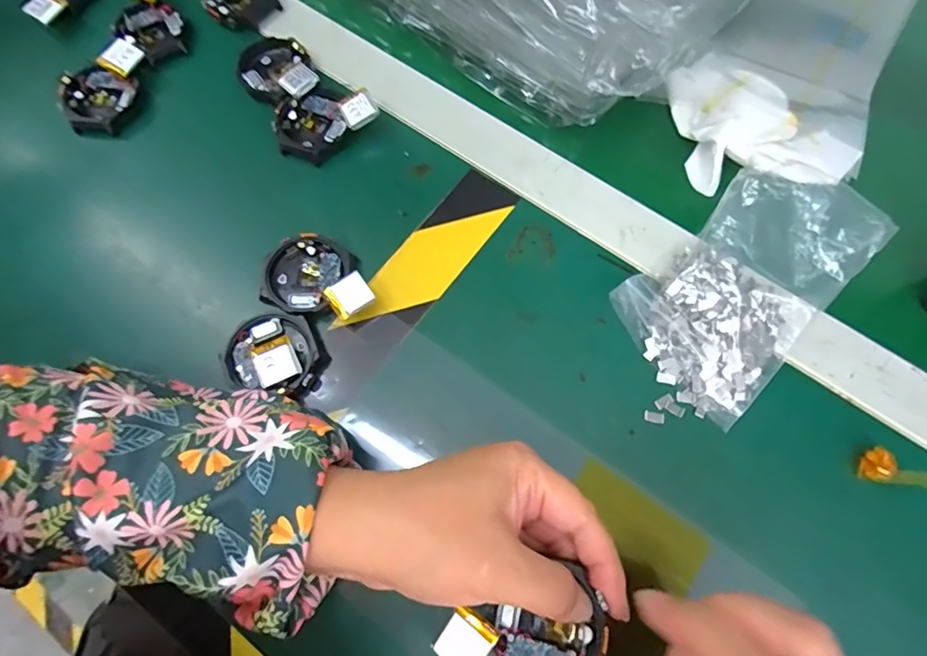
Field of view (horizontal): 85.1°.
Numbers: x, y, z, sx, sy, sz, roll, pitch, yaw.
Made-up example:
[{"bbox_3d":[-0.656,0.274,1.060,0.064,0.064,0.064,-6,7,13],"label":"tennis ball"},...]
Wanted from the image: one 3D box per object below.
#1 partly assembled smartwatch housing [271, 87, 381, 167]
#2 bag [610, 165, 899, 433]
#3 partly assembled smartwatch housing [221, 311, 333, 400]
[{"bbox_3d":[-0.092,-0.138,0.332,0.064,0.019,0.045,-29,74,-10],"label":"partly assembled smartwatch housing"},{"bbox_3d":[0.159,-0.024,0.282,0.136,0.043,0.092,-40,76,-13],"label":"bag"},{"bbox_3d":[-0.103,0.014,0.280,0.051,0.016,0.045,15,71,5],"label":"partly assembled smartwatch housing"}]

